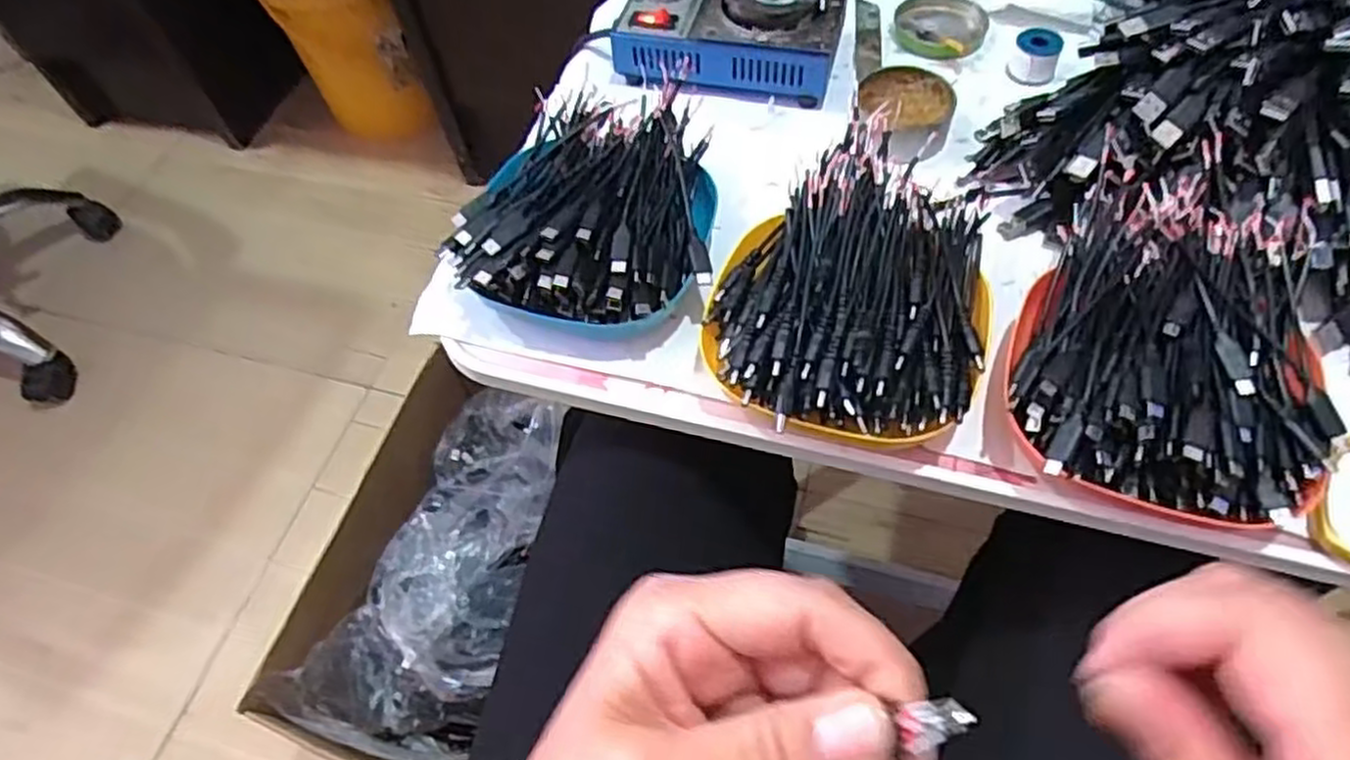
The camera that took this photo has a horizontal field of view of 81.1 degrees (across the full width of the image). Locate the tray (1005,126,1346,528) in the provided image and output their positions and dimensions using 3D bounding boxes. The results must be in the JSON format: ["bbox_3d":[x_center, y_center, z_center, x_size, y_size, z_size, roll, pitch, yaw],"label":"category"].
[{"bbox_3d":[0.236,-0.031,0.388,0.129,0.063,0.197,10,60,11],"label":"tray"}]

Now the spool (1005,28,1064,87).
[{"bbox_3d":[0.245,-0.220,0.535,0.030,0.022,0.030,-2,58,4],"label":"spool"}]

